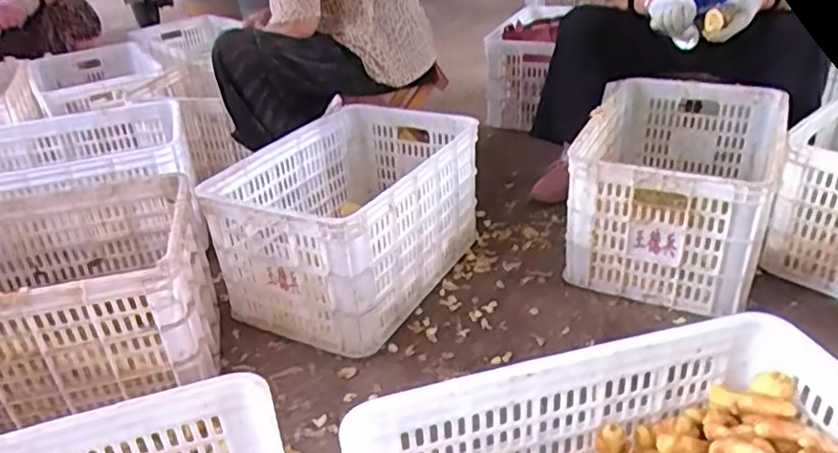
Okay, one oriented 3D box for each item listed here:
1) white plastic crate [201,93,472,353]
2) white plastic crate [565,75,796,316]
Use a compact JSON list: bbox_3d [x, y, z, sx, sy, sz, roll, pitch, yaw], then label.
[{"bbox_3d":[-0.117,-0.031,1.367,0.355,0.301,0.585,11,34,27],"label":"white plastic crate"},{"bbox_3d":[0.551,-0.098,1.376,0.350,0.283,0.559,9,33,23],"label":"white plastic crate"}]

